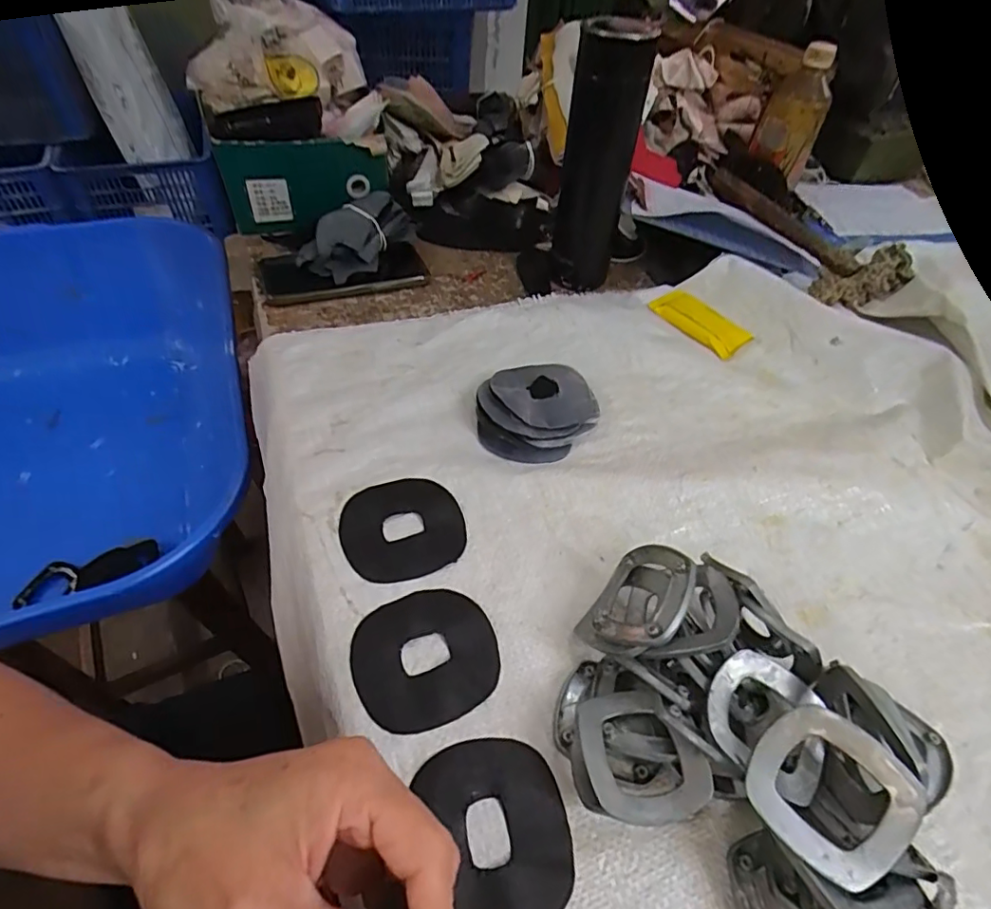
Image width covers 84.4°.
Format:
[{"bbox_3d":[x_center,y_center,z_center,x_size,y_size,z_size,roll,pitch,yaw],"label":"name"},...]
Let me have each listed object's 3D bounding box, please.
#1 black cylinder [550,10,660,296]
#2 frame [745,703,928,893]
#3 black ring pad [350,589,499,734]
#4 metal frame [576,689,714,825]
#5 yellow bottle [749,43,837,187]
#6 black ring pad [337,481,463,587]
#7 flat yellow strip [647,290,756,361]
[{"bbox_3d":[0.096,-0.279,0.528,0.067,0.218,0.054,17,49,9],"label":"black cylinder"},{"bbox_3d":[0.144,0.145,0.234,0.061,0.007,0.058,38,83,23],"label":"frame"},{"bbox_3d":[-0.040,0.116,0.316,0.080,0.005,0.074,-19,53,-21],"label":"black ring pad"},{"bbox_3d":[0.068,0.145,0.266,0.053,0.012,0.062,-14,37,-11],"label":"metal frame"},{"bbox_3d":[0.372,-0.421,0.679,0.071,0.140,0.077,21,50,12],"label":"yellow bottle"},{"bbox_3d":[-0.062,0.049,0.371,0.080,0.004,0.076,-13,52,-17],"label":"black ring pad"},{"bbox_3d":[0.204,-0.135,0.549,0.060,0.004,0.098,-33,60,-30],"label":"flat yellow strip"}]

